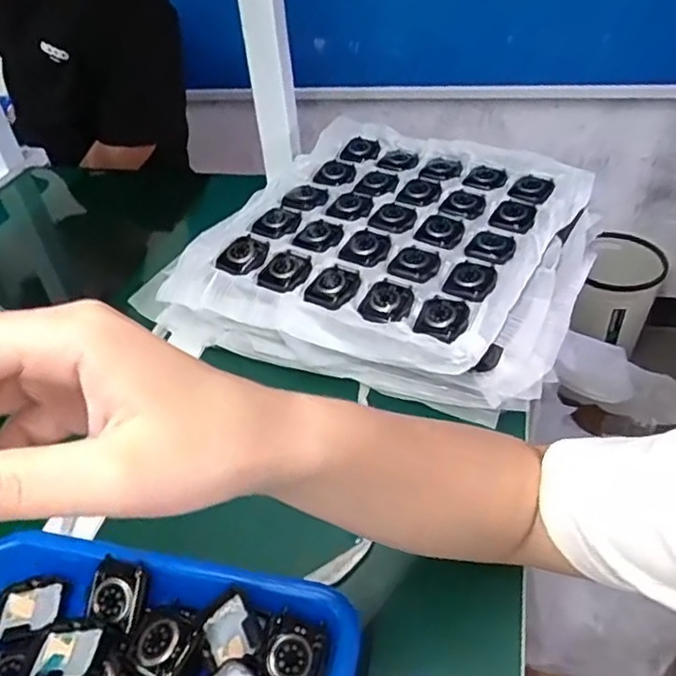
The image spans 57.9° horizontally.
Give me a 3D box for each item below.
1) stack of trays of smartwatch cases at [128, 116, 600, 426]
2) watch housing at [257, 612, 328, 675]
[{"bbox_3d":[0.031,-0.084,0.571,0.362,0.087,0.273,15,46,22],"label":"stack of trays of smartwatch cases"},{"bbox_3d":[-0.024,0.172,0.330,0.031,0.016,0.039,8,44,16],"label":"watch housing"}]

